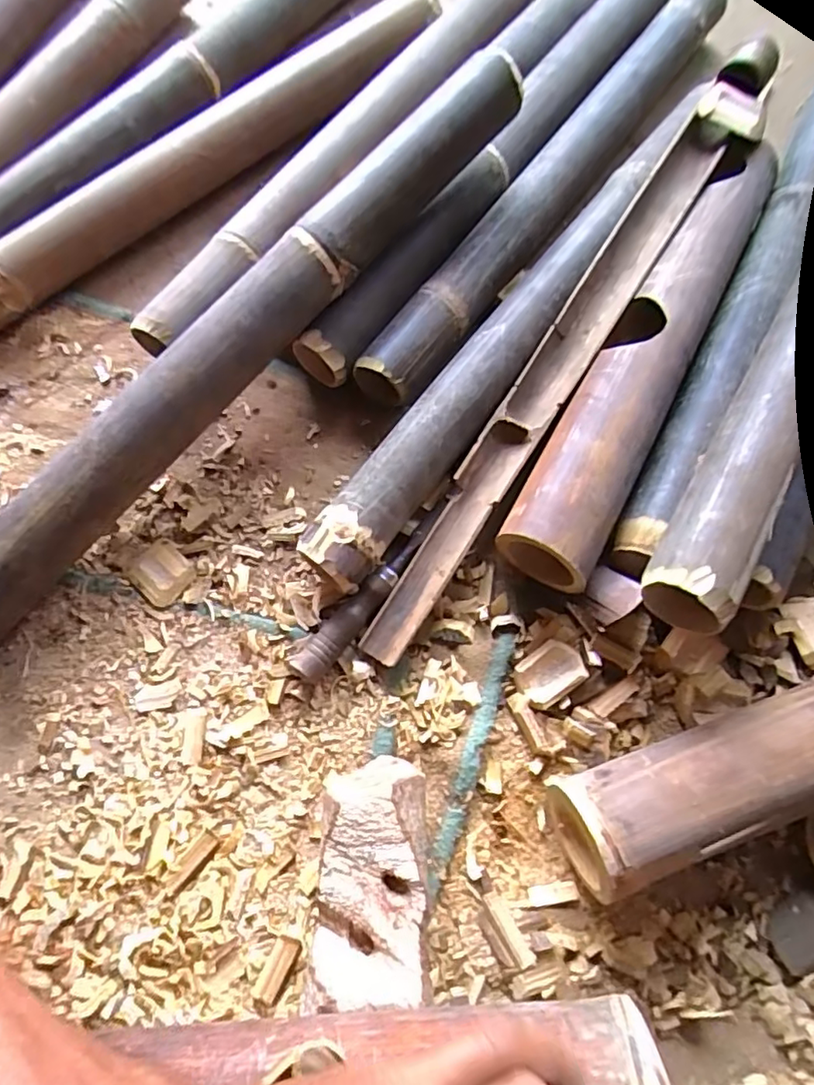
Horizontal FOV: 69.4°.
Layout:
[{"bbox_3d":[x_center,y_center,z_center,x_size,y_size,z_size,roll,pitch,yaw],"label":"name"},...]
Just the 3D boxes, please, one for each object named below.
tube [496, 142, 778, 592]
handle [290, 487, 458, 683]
[{"bbox_3d":[0.215,-0.168,0.526,0.080,0.073,0.462,28,74,9],"label":"tube"},{"bbox_3d":[-0.021,0.032,0.490,0.031,0.026,0.198,37,74,12],"label":"handle"}]

